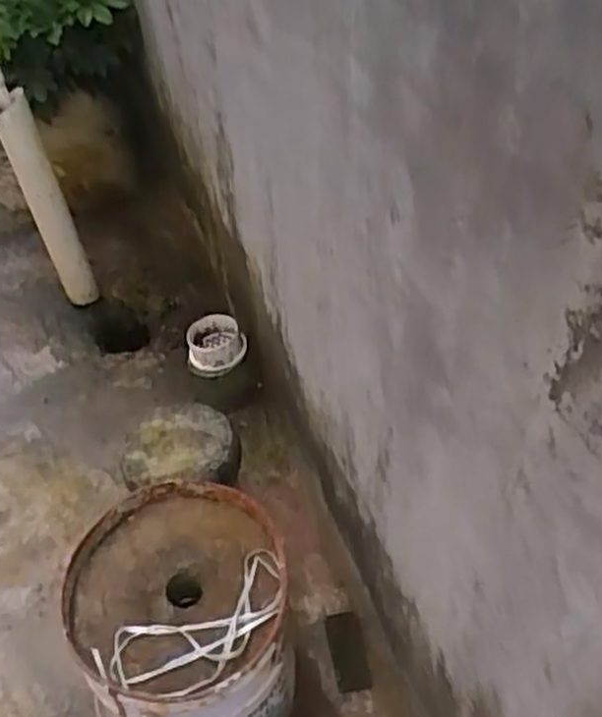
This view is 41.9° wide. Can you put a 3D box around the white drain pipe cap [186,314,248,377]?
[{"bbox_3d":[-0.161,-0.027,1.500,0.111,0.064,0.107,-2,45,2],"label":"white drain pipe cap"}]

